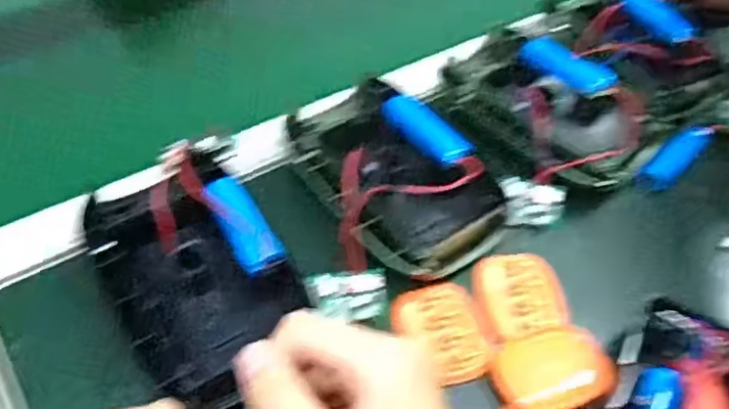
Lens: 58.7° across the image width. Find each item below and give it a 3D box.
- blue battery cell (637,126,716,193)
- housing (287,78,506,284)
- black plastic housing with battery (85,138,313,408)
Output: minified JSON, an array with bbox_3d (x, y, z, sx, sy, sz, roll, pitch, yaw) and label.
[{"bbox_3d":[0.226,-0.033,0.470,0.076,0.015,0.022,-34,61,-28],"label":"blue battery cell"},{"bbox_3d":[0.017,-0.022,0.429,0.116,0.040,0.155,-24,57,-22],"label":"housing"},{"bbox_3d":[-0.092,0.037,0.362,0.093,0.026,0.155,-24,57,-22],"label":"black plastic housing with battery"}]

